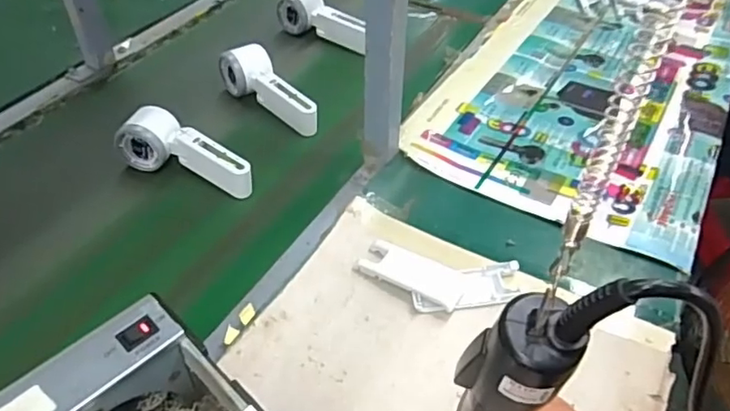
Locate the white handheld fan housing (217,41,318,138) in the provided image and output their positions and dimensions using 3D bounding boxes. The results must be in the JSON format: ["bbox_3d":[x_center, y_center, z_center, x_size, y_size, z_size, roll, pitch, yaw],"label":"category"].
[{"bbox_3d":[-0.122,-0.148,0.756,0.058,0.061,0.166,-26,48,-26],"label":"white handheld fan housing"}]

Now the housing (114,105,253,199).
[{"bbox_3d":[-0.199,-0.061,0.667,0.162,0.054,0.055,17,45,17],"label":"housing"}]

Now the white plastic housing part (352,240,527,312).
[{"bbox_3d":[0.066,0.073,0.550,0.147,0.012,0.069,9,43,9],"label":"white plastic housing part"}]

